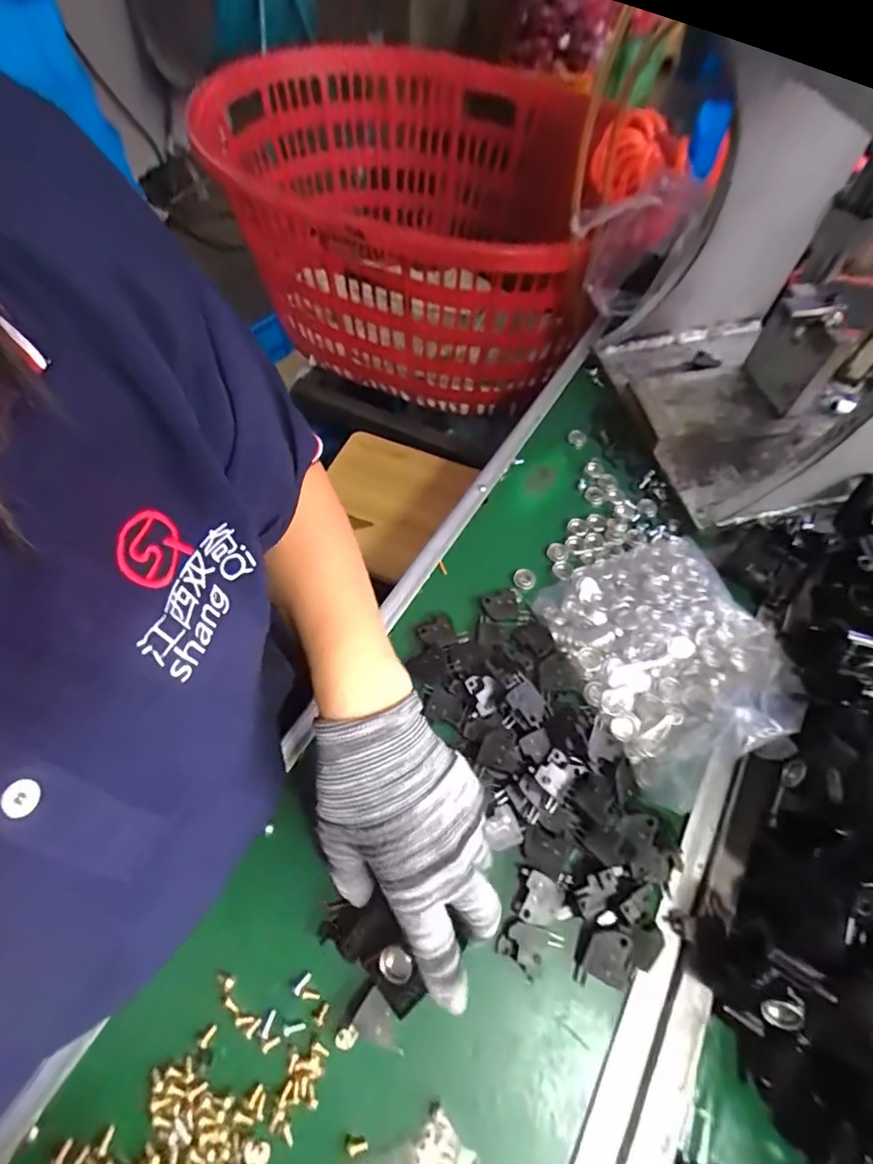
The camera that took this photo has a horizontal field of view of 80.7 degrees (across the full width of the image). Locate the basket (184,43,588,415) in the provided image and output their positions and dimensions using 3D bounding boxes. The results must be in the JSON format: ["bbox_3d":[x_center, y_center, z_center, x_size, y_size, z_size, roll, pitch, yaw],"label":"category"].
[{"bbox_3d":[-0.038,-0.549,0.828,0.554,0.320,0.573,16,60,6],"label":"basket"}]

